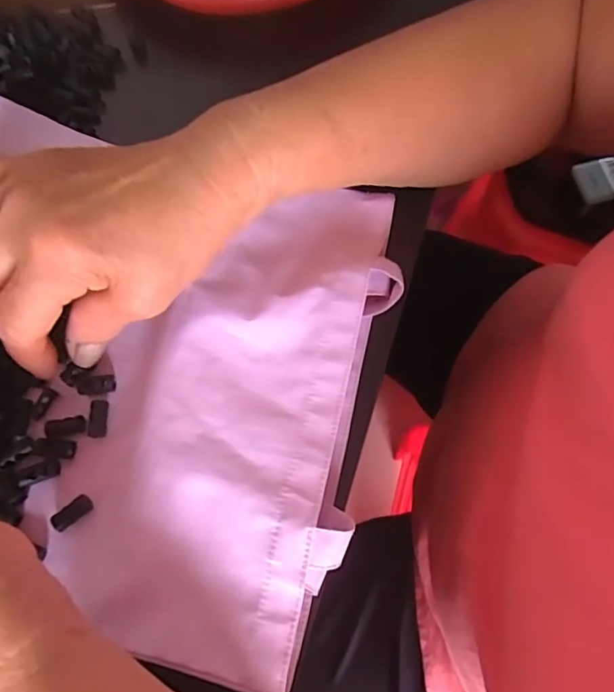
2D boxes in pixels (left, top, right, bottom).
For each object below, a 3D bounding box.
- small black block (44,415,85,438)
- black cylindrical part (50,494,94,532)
[{"bbox_3d":[-0.123,0.041,0.275,0.019,0.004,0.009,-10,69,-15],"label":"small black block"},{"bbox_3d":[-0.113,0.079,0.260,0.019,0.006,0.010,-35,72,-11],"label":"black cylindrical part"}]

